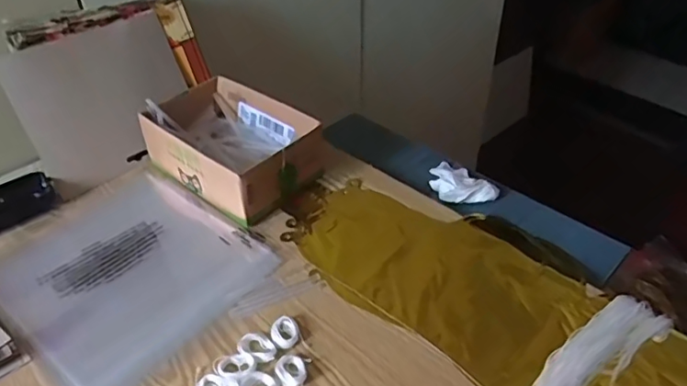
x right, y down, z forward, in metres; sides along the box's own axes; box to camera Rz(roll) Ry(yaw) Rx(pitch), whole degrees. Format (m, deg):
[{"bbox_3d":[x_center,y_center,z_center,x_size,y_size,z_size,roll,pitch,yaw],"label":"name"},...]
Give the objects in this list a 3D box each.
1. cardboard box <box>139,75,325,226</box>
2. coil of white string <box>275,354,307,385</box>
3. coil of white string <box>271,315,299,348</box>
[{"bbox_3d":[-0.131,-0.059,0.630,0.202,0.063,0.133,28,48,30],"label":"cardboard box"},{"bbox_3d":[-0.041,0.143,0.434,0.023,0.007,0.030,-12,41,-13],"label":"coil of white string"},{"bbox_3d":[-0.050,0.120,0.465,0.023,0.007,0.032,-6,40,-6],"label":"coil of white string"}]

